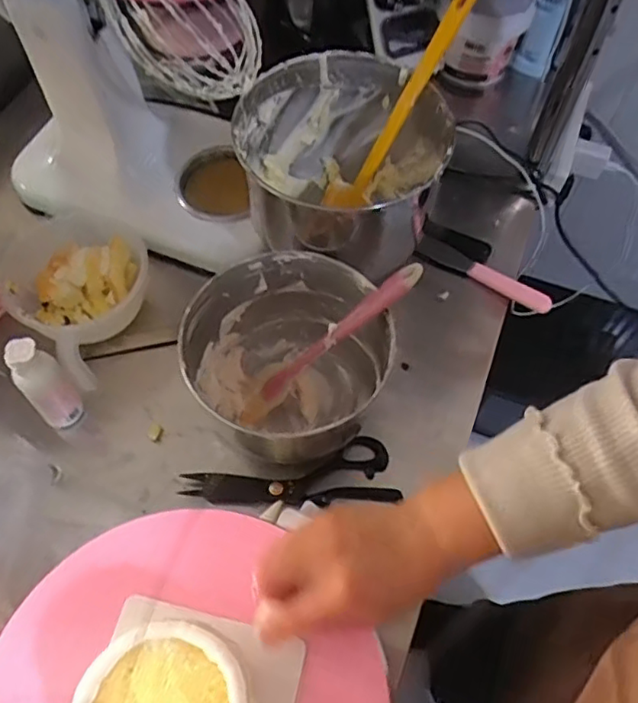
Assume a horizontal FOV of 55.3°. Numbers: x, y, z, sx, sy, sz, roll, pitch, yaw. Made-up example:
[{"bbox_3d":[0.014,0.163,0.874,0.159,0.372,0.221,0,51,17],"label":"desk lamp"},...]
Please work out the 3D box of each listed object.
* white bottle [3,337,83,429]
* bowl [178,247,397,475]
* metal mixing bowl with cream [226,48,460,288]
[{"bbox_3d":[-0.281,0.034,0.626,0.044,0.117,0.041,-39,68,-20],"label":"white bottle"},{"bbox_3d":[-0.029,0.010,0.648,0.181,0.145,0.183,1,60,-1],"label":"bowl"},{"bbox_3d":[0.016,-0.201,0.698,0.208,0.166,0.196,1,60,-1],"label":"metal mixing bowl with cream"}]

